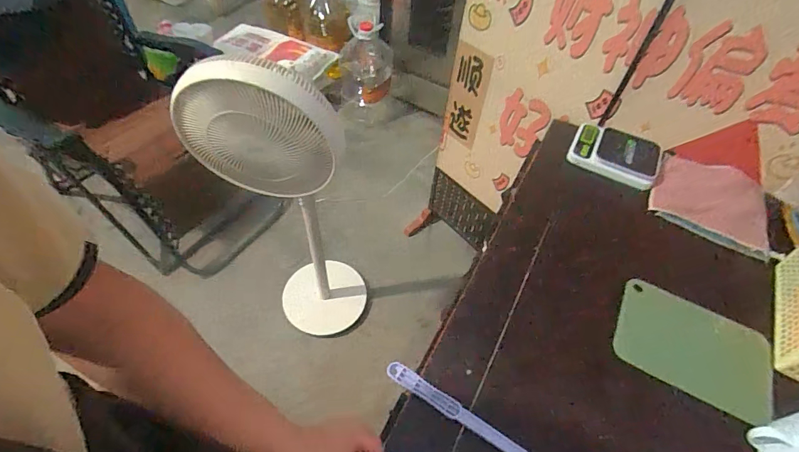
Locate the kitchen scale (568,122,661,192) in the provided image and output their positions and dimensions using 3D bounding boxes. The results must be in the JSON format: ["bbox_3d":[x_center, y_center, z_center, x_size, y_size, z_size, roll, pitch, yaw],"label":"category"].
[{"bbox_3d":[0.517,-0.172,0.993,0.201,0.027,0.154,26,56,14],"label":"kitchen scale"}]

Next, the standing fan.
[{"bbox_3d":[-0.273,-0.031,1.208,0.330,1.092,0.276,7,53,0],"label":"standing fan"}]

